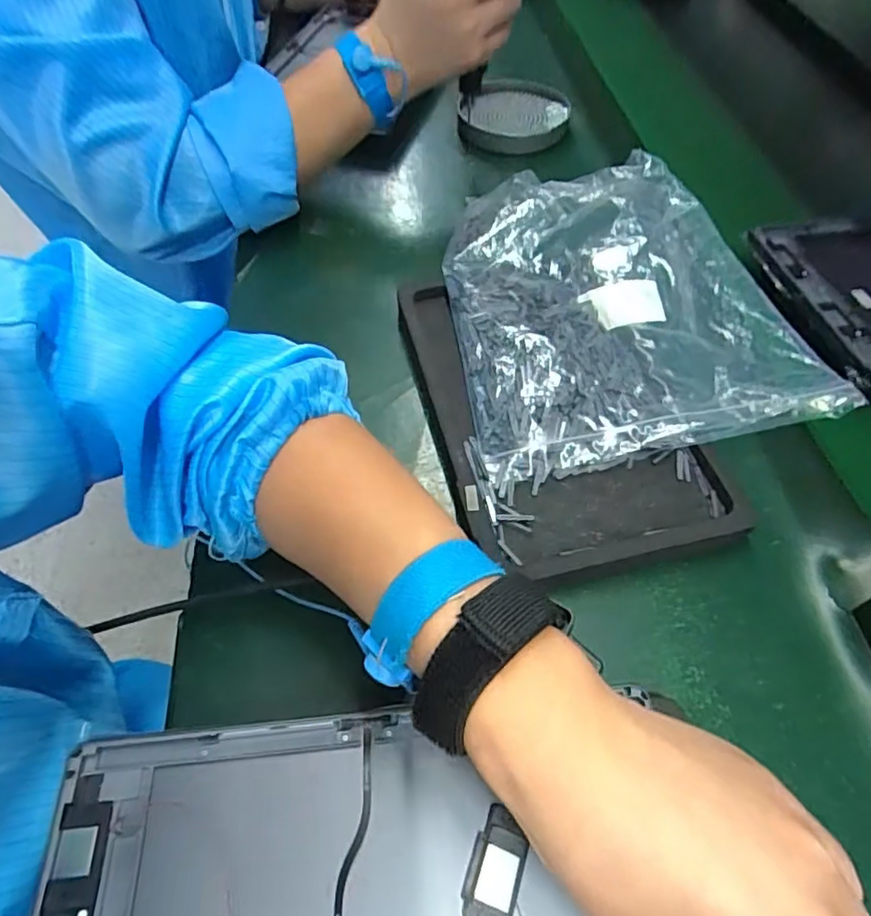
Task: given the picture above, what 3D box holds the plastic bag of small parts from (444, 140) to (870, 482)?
[{"bbox_3d":[0.119,-0.126,0.421,0.220,0.032,0.285,-8,58,-7],"label":"plastic bag of small parts"}]

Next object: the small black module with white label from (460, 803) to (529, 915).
[{"bbox_3d":[0.024,0.162,0.232,0.021,0.005,0.039,18,59,9],"label":"small black module with white label"}]

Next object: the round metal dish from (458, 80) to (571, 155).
[{"bbox_3d":[0.082,-0.356,0.609,0.104,0.028,0.113,1,57,-1],"label":"round metal dish"}]

